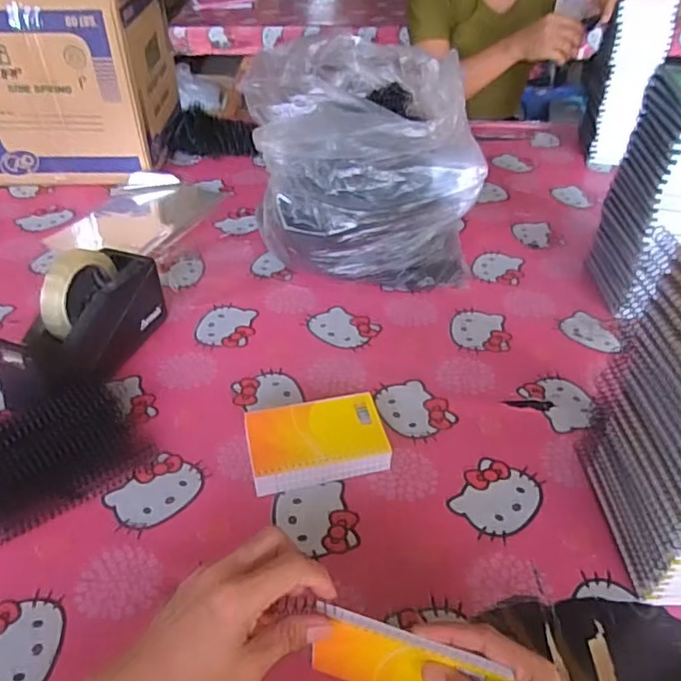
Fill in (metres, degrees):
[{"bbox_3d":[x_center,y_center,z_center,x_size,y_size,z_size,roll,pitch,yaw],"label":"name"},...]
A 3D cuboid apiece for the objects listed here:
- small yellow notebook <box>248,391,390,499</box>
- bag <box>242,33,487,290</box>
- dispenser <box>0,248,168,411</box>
[{"bbox_3d":[-0.022,0.099,0.575,0.129,0.030,0.083,-8,41,-10],"label":"small yellow notebook"},{"bbox_3d":[0.027,-0.230,0.786,0.266,0.256,0.259,-3,40,-4],"label":"bag"},{"bbox_3d":[-0.276,-0.017,0.640,0.083,0.121,0.208,10,41,12],"label":"dispenser"}]

